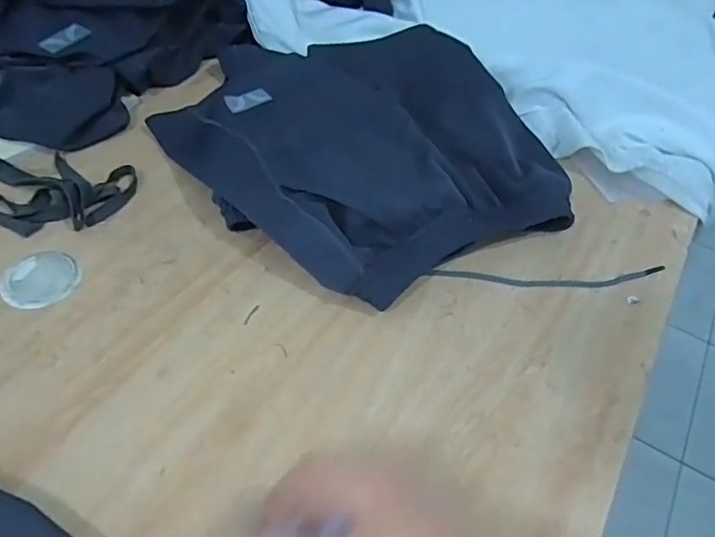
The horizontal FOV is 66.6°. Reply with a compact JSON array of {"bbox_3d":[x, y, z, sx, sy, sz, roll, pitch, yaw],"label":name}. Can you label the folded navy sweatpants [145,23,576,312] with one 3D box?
[{"bbox_3d":[0.005,-0.155,0.622,0.382,0.059,0.418,-19,52,-21],"label":"folded navy sweatpants"}]

